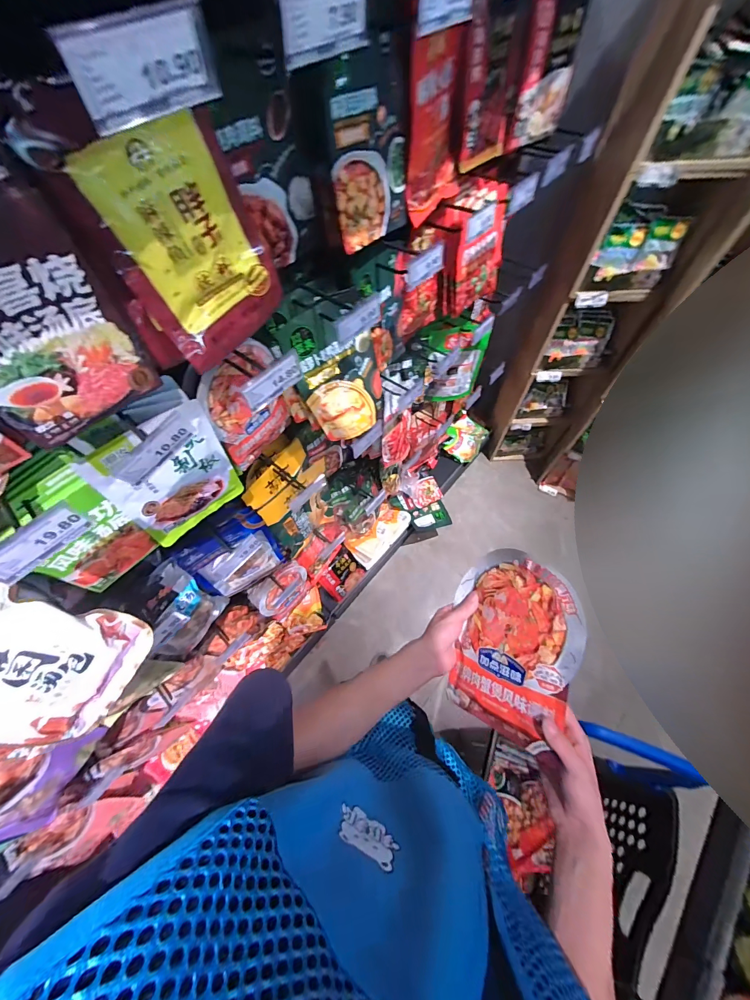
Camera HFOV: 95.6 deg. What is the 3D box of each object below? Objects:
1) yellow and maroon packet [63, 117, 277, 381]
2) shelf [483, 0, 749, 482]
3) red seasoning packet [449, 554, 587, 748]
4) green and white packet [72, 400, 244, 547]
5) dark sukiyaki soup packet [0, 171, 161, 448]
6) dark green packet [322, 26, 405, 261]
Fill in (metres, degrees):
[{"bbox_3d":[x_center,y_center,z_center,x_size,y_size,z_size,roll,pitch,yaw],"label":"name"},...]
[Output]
[{"bbox_3d":[-0.195,-0.278,0.384,0.018,0.195,0.157,33,69,30],"label":"yellow and maroon packet"},{"bbox_3d":[0.767,-0.653,1.231,0.377,1.421,0.319,26,66,14],"label":"shelf"},{"bbox_3d":[0.179,0.186,0.454,0.013,0.171,0.222,11,84,-40],"label":"red seasoning packet"},{"bbox_3d":[-0.318,-0.032,0.561,0.182,0.229,0.033,-41,68,-18],"label":"green and white packet"},{"bbox_3d":[-0.298,-0.145,0.303,0.018,0.182,0.140,31,67,17],"label":"dark sukiyaki soup packet"},{"bbox_3d":[-0.004,-0.535,0.526,0.019,0.214,0.178,29,59,28],"label":"dark green packet"}]

